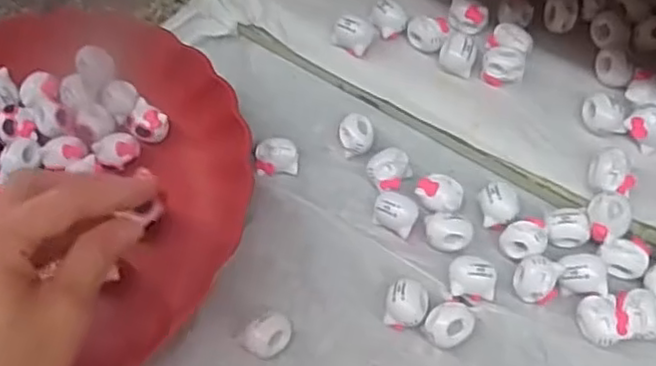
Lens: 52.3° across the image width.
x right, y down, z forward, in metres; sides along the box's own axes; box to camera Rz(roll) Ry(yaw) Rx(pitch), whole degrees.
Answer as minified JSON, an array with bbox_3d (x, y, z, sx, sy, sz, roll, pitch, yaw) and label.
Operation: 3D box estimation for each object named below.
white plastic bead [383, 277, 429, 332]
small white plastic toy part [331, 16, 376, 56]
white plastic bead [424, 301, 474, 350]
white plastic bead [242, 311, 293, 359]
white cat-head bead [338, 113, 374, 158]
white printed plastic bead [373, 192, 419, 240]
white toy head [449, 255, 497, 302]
[{"bbox_3d":[0.042,0.065,0.355,0.021,0.017,0.025,11,62,8],"label":"white plastic bead"},{"bbox_3d":[0.017,-0.094,0.424,0.022,0.024,0.023,32,67,18],"label":"small white plastic toy part"},{"bbox_3d":[0.064,0.074,0.348,0.025,0.016,0.021,-35,65,-16],"label":"white plastic bead"},{"bbox_3d":[-0.030,0.080,0.349,0.025,0.014,0.019,-41,67,-18],"label":"white plastic bead"},{"bbox_3d":[0.017,-0.028,0.411,0.020,0.018,0.024,6,61,6],"label":"white cat-head bead"},{"bbox_3d":[0.038,0.017,0.381,0.025,0.015,0.021,24,65,15],"label":"white printed plastic bead"},{"bbox_3d":[0.078,0.051,0.360,0.024,0.018,0.020,4,61,4],"label":"white toy head"}]

